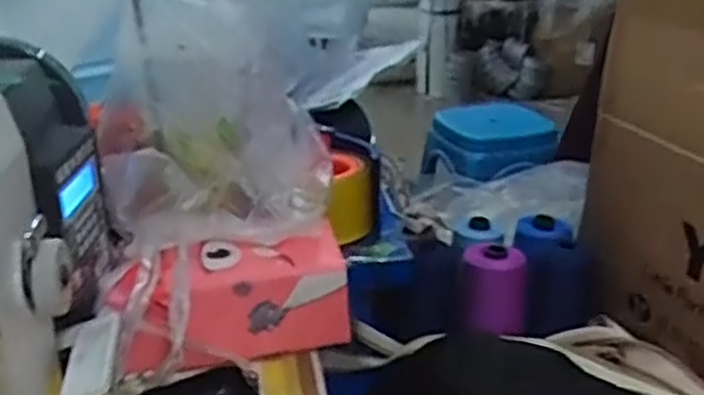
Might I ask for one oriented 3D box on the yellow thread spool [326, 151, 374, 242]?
[{"bbox_3d":[-0.005,-0.002,0.645,0.039,0.059,0.051,-11,24,-19],"label":"yellow thread spool"}]

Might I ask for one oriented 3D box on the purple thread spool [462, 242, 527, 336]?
[{"bbox_3d":[0.150,0.093,0.798,0.067,0.075,0.059,8,27,14],"label":"purple thread spool"}]

